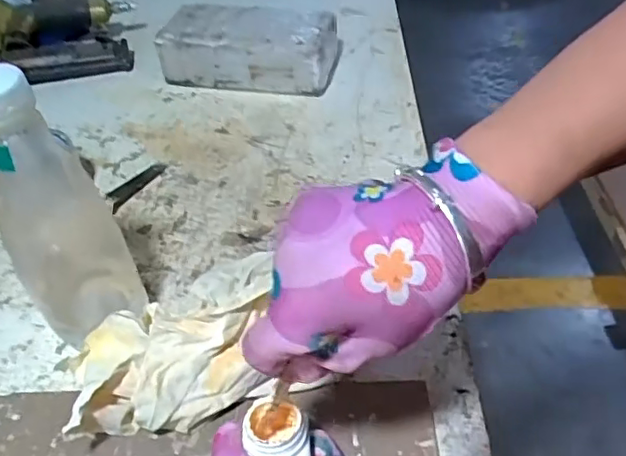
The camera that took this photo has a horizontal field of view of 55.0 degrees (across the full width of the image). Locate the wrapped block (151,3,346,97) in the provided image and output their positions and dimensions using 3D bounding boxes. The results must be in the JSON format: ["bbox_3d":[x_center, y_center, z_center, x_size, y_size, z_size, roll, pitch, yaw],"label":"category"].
[{"bbox_3d":[-0.075,-0.220,0.737,0.213,0.077,0.085,8,44,13],"label":"wrapped block"}]

